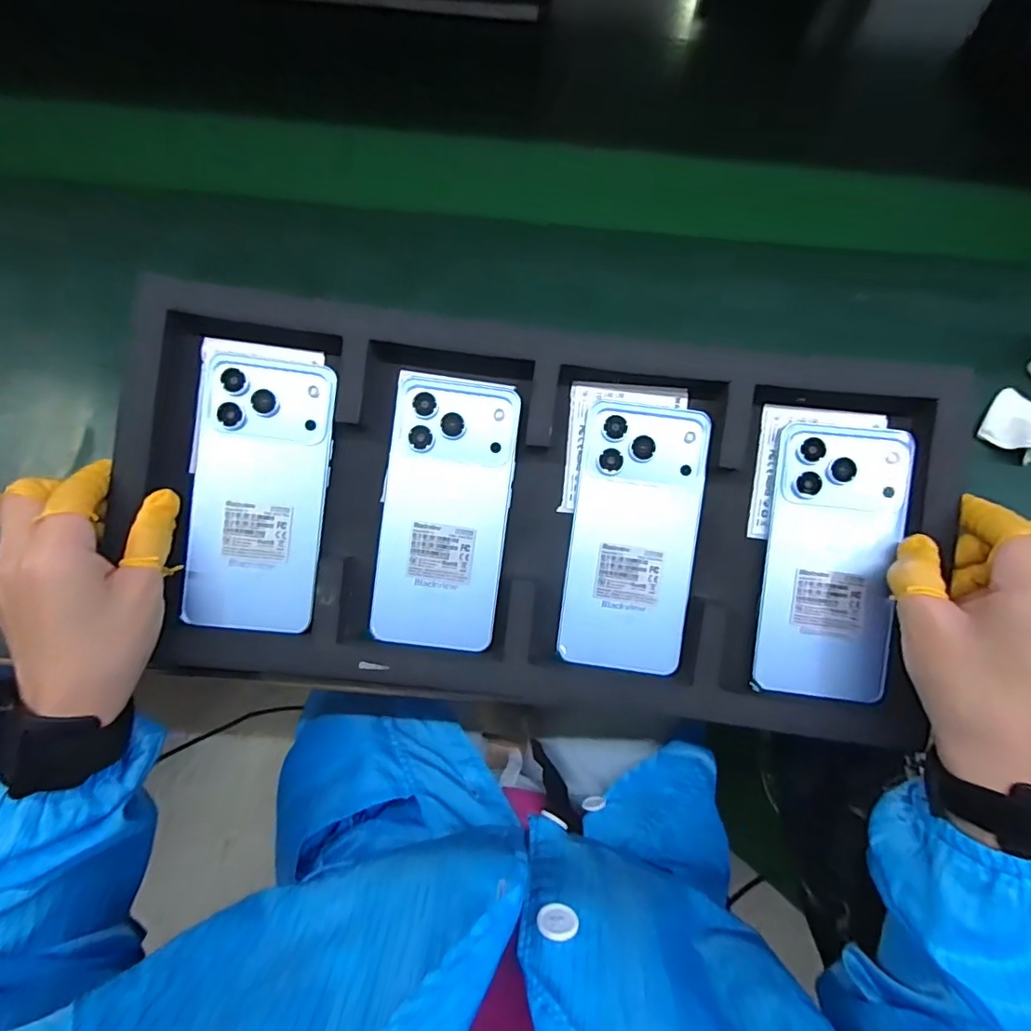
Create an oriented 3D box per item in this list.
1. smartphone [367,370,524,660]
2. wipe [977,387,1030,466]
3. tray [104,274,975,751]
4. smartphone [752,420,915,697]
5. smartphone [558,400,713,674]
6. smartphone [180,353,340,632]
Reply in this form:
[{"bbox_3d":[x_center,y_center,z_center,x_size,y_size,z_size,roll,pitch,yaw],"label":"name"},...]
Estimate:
[{"bbox_3d":[-0.043,-0.001,0.329,0.075,0.008,0.162,7,90,0],"label":"smartphone"},{"bbox_3d":[0.394,-0.069,0.411,0.048,0.017,0.055,38,75,9],"label":"wipe"},{"bbox_3d":[0.010,-0.002,0.327,0.458,0.051,0.231,9,90,0],"label":"tray"},{"bbox_3d":[0.189,0.027,0.320,0.074,0.008,0.160,7,92,7],"label":"smartphone"},{"bbox_3d":[0.073,0.013,0.329,0.075,0.006,0.161,8,91,0],"label":"smartphone"},{"bbox_3d":[-0.154,-0.013,0.322,0.075,0.013,0.164,6,90,0],"label":"smartphone"}]

